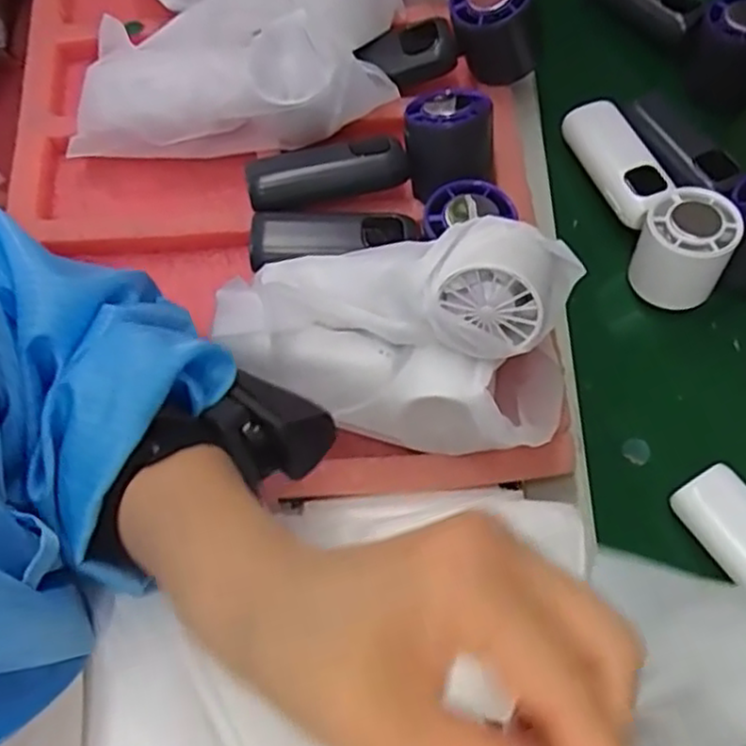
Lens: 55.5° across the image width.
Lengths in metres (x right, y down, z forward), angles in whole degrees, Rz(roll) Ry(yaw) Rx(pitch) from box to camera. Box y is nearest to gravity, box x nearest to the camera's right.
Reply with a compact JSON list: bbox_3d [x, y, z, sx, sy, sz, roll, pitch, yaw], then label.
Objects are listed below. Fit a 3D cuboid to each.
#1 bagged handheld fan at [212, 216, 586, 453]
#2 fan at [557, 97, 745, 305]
[{"bbox_3d":[0.012,-0.019,0.363,0.178,0.063,0.106,-4,69,-2],"label":"bagged handheld fan"},{"bbox_3d":[0.178,-0.119,0.462,0.048,0.061,0.154,-15,70,-6],"label":"fan"}]

